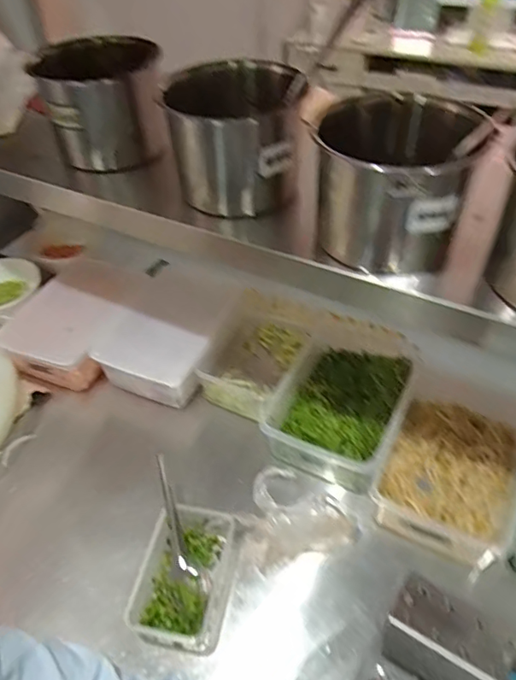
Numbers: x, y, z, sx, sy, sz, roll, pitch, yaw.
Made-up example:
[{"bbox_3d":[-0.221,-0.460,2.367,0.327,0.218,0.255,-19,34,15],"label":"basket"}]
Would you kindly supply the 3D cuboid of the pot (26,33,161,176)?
[{"bbox_3d":[-0.190,-0.285,0.640,0.131,0.123,0.137,4,45,7],"label":"pot"}]

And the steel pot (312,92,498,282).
[{"bbox_3d":[0.134,-0.137,0.488,0.118,0.149,0.119,-1,45,1],"label":"steel pot"}]

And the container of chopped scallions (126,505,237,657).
[{"bbox_3d":[-0.077,0.254,0.567,0.095,0.050,0.141,6,45,8],"label":"container of chopped scallions"}]

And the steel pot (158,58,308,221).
[{"bbox_3d":[-0.022,-0.219,0.564,0.132,0.132,0.137,0,45,2],"label":"steel pot"}]

